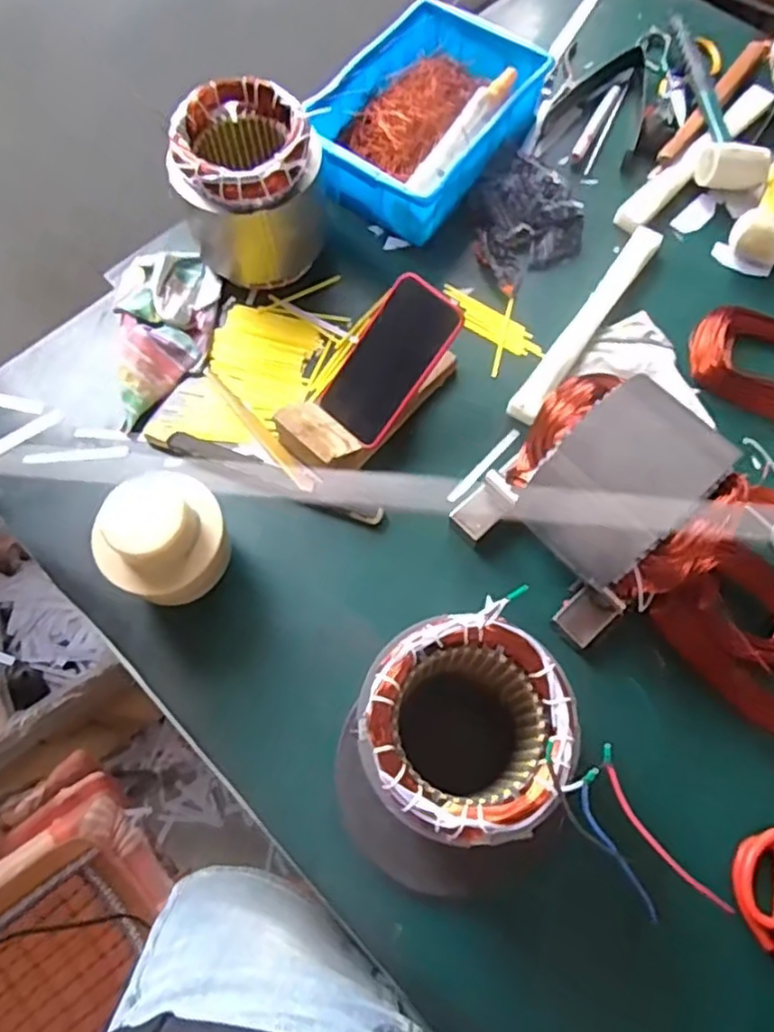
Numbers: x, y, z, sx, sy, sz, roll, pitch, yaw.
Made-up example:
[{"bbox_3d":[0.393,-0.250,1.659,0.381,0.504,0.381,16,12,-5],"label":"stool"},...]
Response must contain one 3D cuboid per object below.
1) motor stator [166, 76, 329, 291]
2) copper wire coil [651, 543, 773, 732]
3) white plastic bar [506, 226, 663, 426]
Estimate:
[{"bbox_3d":[-0.147,-0.358,0.741,0.148,0.158,0.134,-16,69,-4],"label":"motor stator"},{"bbox_3d":[0.343,0.110,0.620,0.126,0.031,0.169,-43,73,-13],"label":"copper wire coil"},{"bbox_3d":[0.225,-0.217,0.758,0.032,0.020,0.292,33,74,14],"label":"white plastic bar"}]

